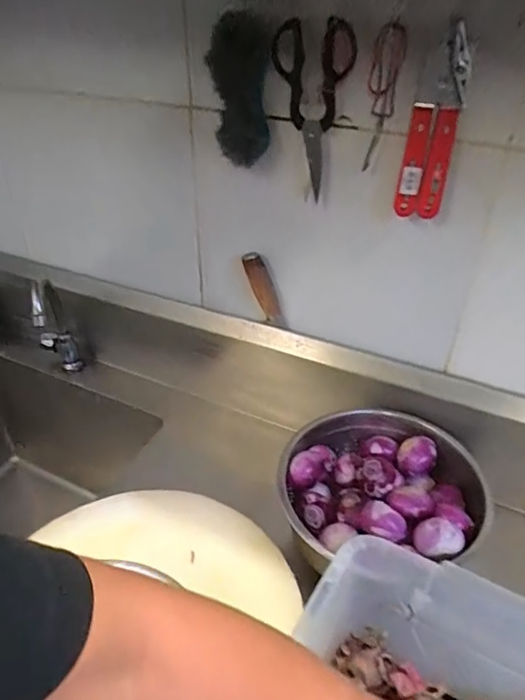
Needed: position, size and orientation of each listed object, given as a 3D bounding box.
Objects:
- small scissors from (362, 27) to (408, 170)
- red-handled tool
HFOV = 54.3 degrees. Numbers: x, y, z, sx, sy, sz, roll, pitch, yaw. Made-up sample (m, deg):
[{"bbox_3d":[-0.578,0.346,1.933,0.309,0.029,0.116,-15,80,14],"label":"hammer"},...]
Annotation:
[{"bbox_3d":[0.133,-0.280,0.577,0.037,0.146,0.014,23,36,28],"label":"small scissors"},{"bbox_3d":[0.181,-0.236,0.552,0.052,0.183,0.023,19,40,24],"label":"red-handled tool"}]

